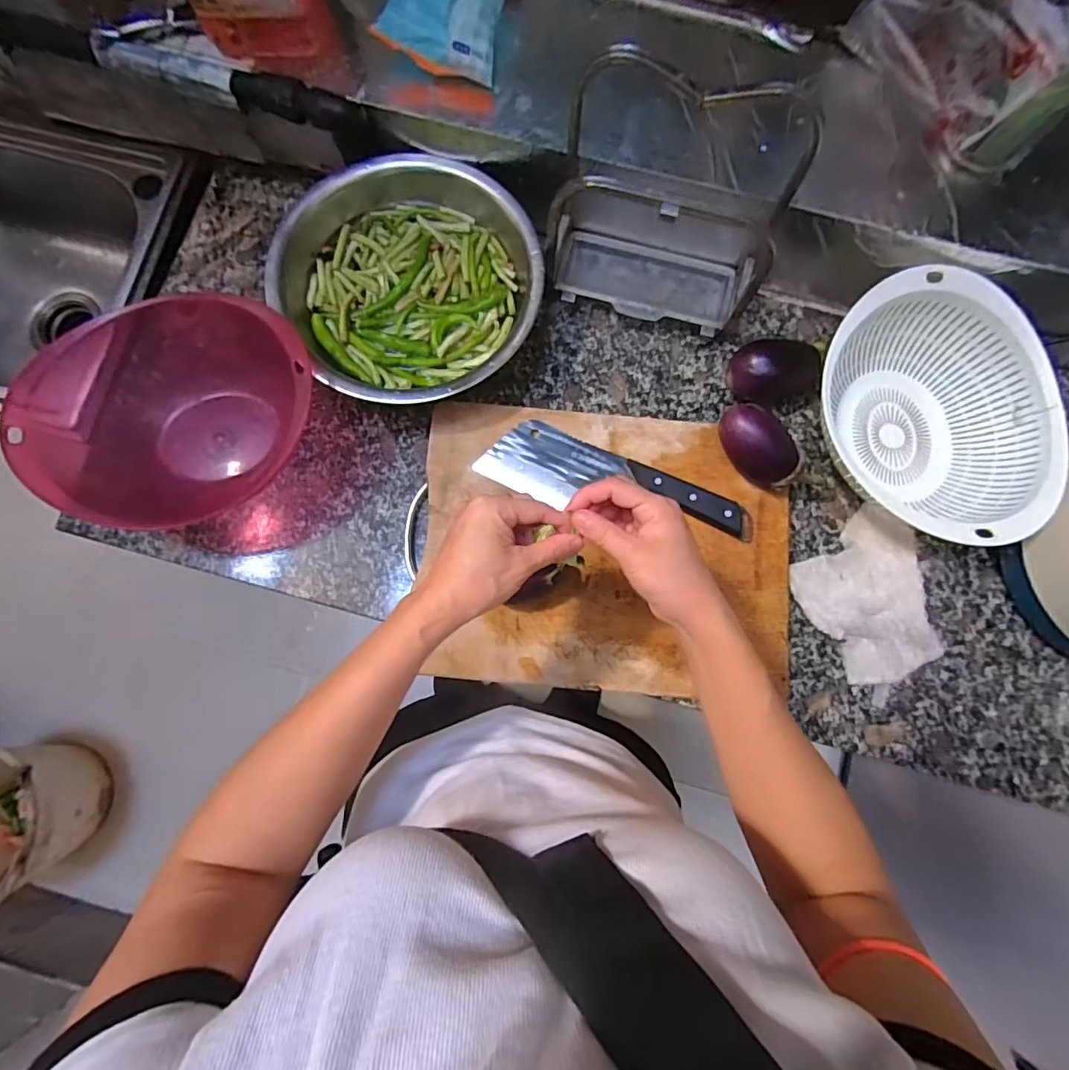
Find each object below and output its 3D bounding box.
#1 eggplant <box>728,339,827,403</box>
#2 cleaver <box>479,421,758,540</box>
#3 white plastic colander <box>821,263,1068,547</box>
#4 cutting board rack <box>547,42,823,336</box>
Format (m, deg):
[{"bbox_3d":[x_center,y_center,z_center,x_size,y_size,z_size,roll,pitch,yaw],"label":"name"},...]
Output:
[{"bbox_3d":[0.271,-0.190,0.597,0.111,0.049,0.065,-19,81,-5],"label":"eggplant"},{"bbox_3d":[0.089,-0.051,0.569,0.292,0.022,0.074,21,80,2],"label":"cleaver"},{"bbox_3d":[0.408,-0.123,0.561,0.224,0.100,0.278,-9,80,-3],"label":"white plastic colander"},{"bbox_3d":[0.131,-0.322,0.533,0.215,0.215,0.113,15,80,1],"label":"cutting board rack"}]

